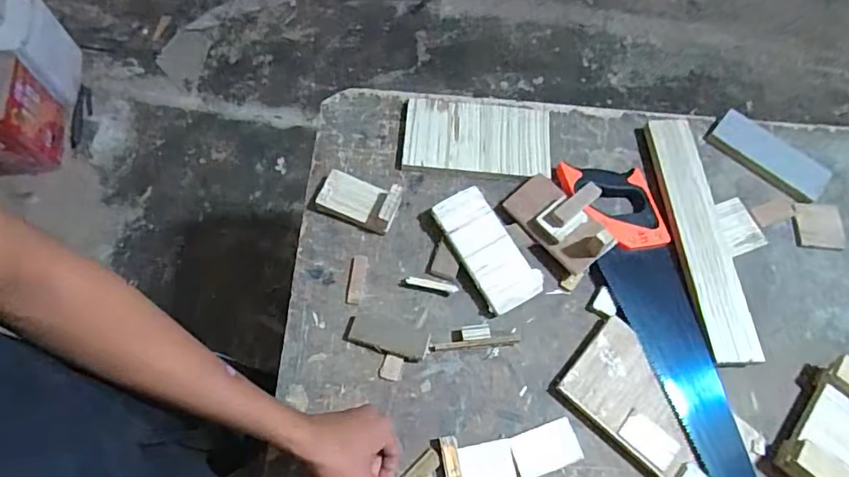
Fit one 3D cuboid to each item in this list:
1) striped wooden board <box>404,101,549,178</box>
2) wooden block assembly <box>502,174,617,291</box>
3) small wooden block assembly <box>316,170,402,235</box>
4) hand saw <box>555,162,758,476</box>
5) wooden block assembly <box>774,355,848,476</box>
[{"bbox_3d":[0.076,-0.146,0.738,0.207,0.016,0.114,8,67,0],"label":"striped wooden board"},{"bbox_3d":[0.182,-0.026,0.673,0.090,0.062,0.147,-33,73,-15],"label":"wooden block assembly"},{"bbox_3d":[-0.087,-0.055,0.680,0.109,0.047,0.061,21,68,5],"label":"small wooden block assembly"},{"bbox_3d":[0.318,0.127,0.642,0.120,0.035,0.530,-14,69,-9],"label":"hand saw"},{"bbox_3d":[0.480,0.222,0.602,0.084,0.049,0.162,42,71,13],"label":"wooden block assembly"}]

